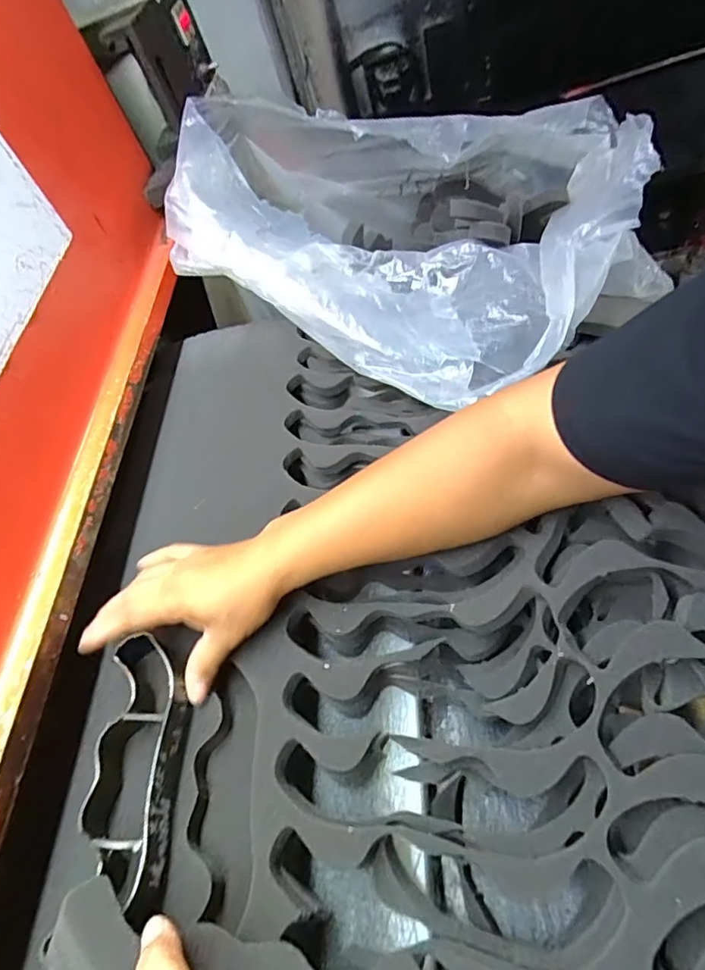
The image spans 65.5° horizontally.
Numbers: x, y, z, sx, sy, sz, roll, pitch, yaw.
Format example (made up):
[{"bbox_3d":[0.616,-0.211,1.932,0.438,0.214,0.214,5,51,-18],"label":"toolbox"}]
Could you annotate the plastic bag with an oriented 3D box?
[{"bbox_3d":[0.088,-0.340,0.670,0.519,0.151,0.534,34,57,29],"label":"plastic bag"}]

